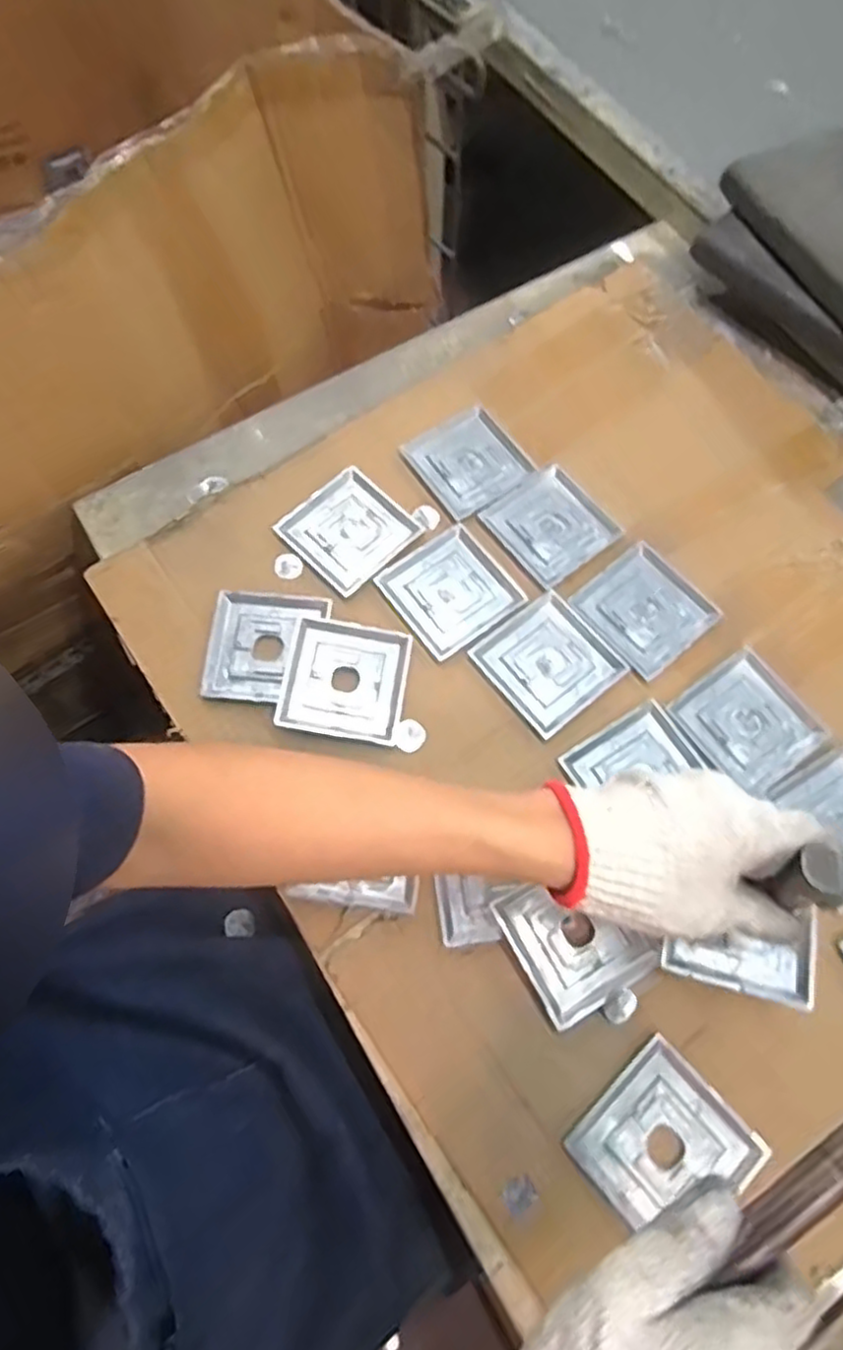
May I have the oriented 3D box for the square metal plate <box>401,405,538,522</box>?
[{"bbox_3d":[0.042,-0.188,0.626,0.088,0.004,0.088,-34,73,-12],"label":"square metal plate"}]

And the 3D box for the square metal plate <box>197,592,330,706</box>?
[{"bbox_3d":[-0.123,-0.022,0.560,0.088,0.010,0.092,6,70,2],"label":"square metal plate"}]

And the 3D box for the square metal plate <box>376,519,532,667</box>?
[{"bbox_3d":[0.023,-0.070,0.580,0.092,0.004,0.092,-34,74,-12],"label":"square metal plate"}]

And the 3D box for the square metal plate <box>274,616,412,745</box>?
[{"bbox_3d":[-0.058,0.003,0.550,0.092,0.009,0.090,8,70,3],"label":"square metal plate"}]

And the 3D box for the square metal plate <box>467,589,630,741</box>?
[{"bbox_3d":[0.100,-0.011,0.557,0.089,0.004,0.090,-37,74,-13],"label":"square metal plate"}]

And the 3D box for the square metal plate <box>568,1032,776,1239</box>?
[{"bbox_3d":[0.149,0.289,0.436,0.090,0.009,0.088,-41,75,-14],"label":"square metal plate"}]

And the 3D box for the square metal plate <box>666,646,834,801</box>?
[{"bbox_3d":[0.248,0.036,0.541,0.087,0.004,0.089,-34,73,-12],"label":"square metal plate"}]

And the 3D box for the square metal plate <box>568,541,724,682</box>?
[{"bbox_3d":[0.181,-0.054,0.575,0.090,0.005,0.091,-38,74,-13],"label":"square metal plate"}]

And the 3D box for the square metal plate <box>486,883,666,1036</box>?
[{"bbox_3d":[0.103,0.175,0.477,0.082,0.010,0.086,-27,72,-10],"label":"square metal plate"}]

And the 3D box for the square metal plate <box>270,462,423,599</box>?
[{"bbox_3d":[-0.060,-0.122,0.602,0.091,0.009,0.090,43,75,14],"label":"square metal plate"}]

